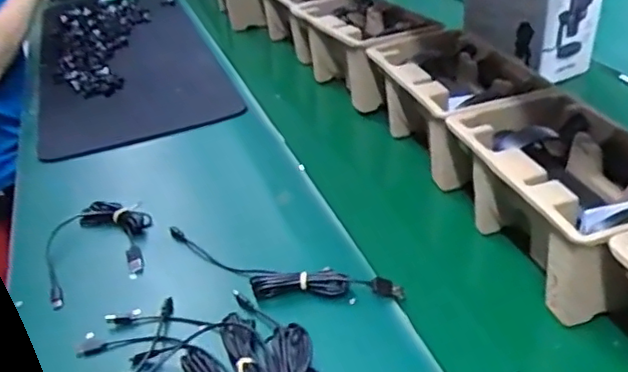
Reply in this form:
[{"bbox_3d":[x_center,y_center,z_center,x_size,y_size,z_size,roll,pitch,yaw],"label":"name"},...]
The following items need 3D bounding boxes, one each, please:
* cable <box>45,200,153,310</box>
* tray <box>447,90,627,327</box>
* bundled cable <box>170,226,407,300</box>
[{"bbox_3d":[-0.227,0.063,0.667,0.113,0.026,0.138,-14,33,-19],"label":"cable"},{"bbox_3d":[0.230,0.013,0.589,0.134,0.110,0.223,-12,32,-15],"label":"tray"},{"bbox_3d":[-0.047,0.080,0.604,0.258,0.024,0.055,12,34,22],"label":"bundled cable"}]

